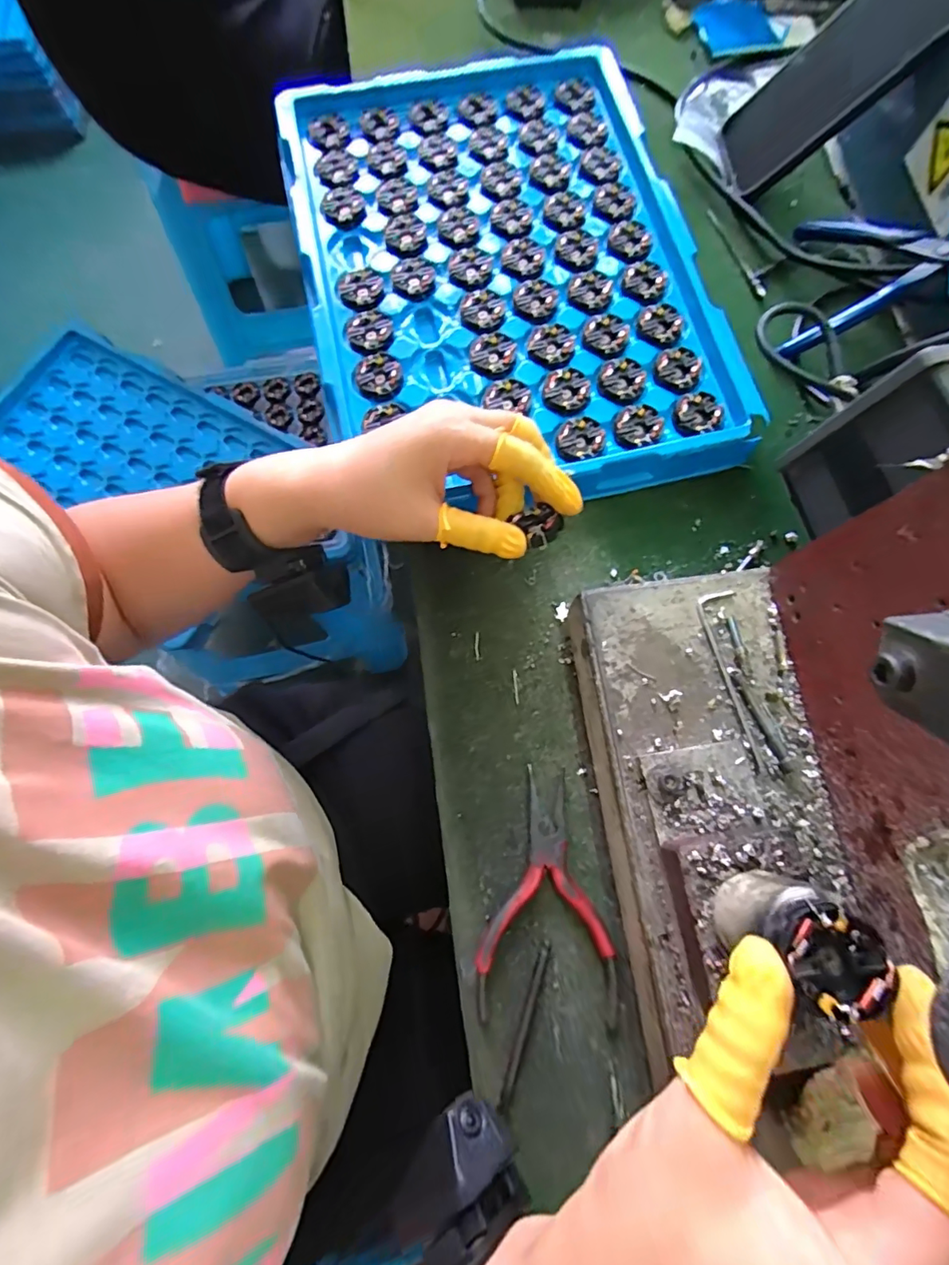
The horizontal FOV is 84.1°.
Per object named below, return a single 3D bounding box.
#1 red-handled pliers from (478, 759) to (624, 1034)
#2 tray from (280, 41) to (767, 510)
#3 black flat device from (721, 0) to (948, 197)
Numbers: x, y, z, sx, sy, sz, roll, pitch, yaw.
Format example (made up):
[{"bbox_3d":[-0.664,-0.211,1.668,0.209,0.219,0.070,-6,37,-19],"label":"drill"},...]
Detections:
[{"bbox_3d":[0.043,0.137,0.279,0.073,0.011,0.118,7,76,0],"label":"red-handled pliers"},{"bbox_3d":[0.020,-0.265,0.375,0.269,0.023,0.374,-12,77,-4],"label":"tray"},{"bbox_3d":[0.251,-0.391,0.361,0.010,0.155,0.077,4,73,-42],"label":"black flat device"}]

